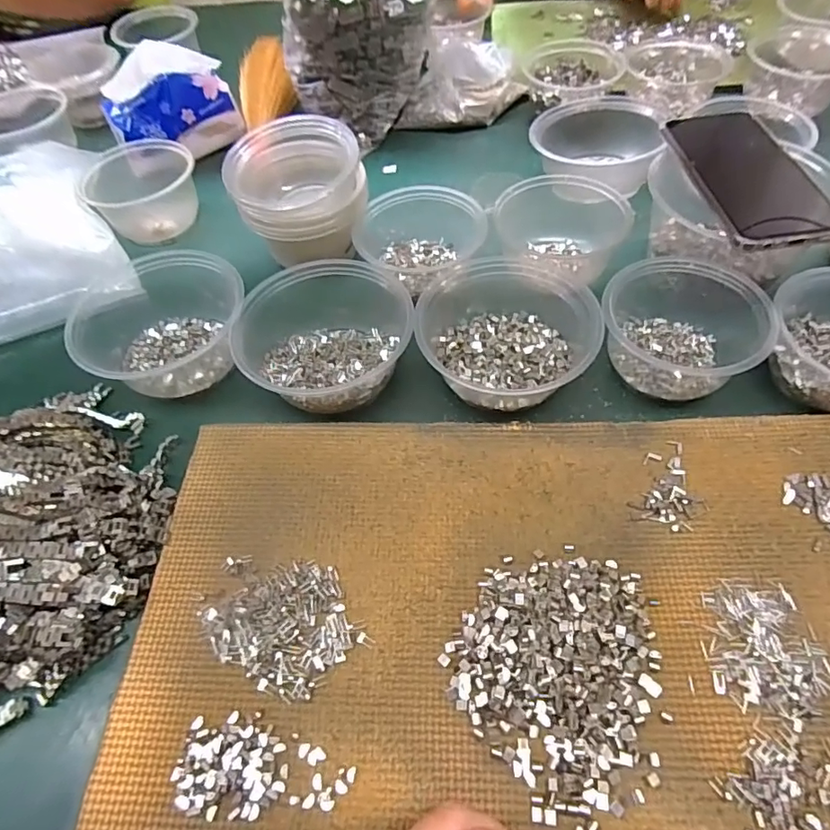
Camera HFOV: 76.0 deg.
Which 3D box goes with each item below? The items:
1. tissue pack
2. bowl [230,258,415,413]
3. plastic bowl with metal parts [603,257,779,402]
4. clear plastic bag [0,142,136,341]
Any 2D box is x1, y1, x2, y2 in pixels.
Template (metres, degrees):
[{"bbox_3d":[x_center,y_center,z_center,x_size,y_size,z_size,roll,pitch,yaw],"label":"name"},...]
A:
[{"bbox_3d":[-0.285,-0.361,0.615,0.145,0.102,0.057,-25,59,-12],"label":"tissue pack"},{"bbox_3d":[-0.074,-0.062,0.421,0.125,0.060,0.125,-2,57,3],"label":"bowl"},{"bbox_3d":[0.202,-0.073,0.405,0.125,0.050,0.117,-2,57,3],"label":"plastic bowl with metal parts"},{"bbox_3d":[-0.420,-0.176,0.525,0.217,0.037,0.254,-24,59,-11],"label":"clear plastic bag"}]

